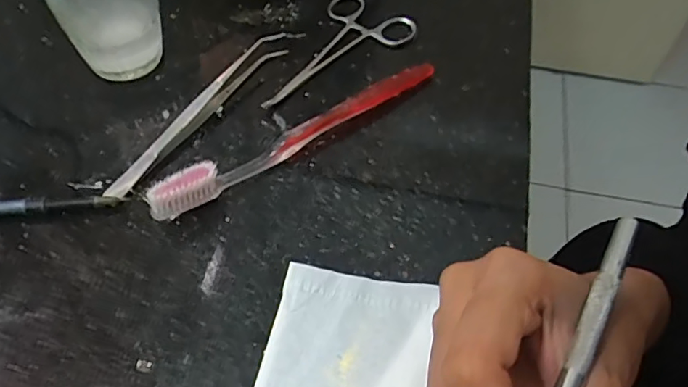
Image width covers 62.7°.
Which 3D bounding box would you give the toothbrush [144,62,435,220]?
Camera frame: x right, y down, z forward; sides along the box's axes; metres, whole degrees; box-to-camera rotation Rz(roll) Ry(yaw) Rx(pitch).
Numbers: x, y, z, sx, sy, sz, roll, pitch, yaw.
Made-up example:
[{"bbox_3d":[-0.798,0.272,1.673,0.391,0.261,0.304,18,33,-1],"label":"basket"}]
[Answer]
[{"bbox_3d":[-0.021,-0.036,0.313,0.184,0.026,0.011,-32,62,-21],"label":"toothbrush"}]

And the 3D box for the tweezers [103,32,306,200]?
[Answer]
[{"bbox_3d":[-0.078,-0.056,0.331,0.014,0.016,0.161,30,60,18],"label":"tweezers"}]

